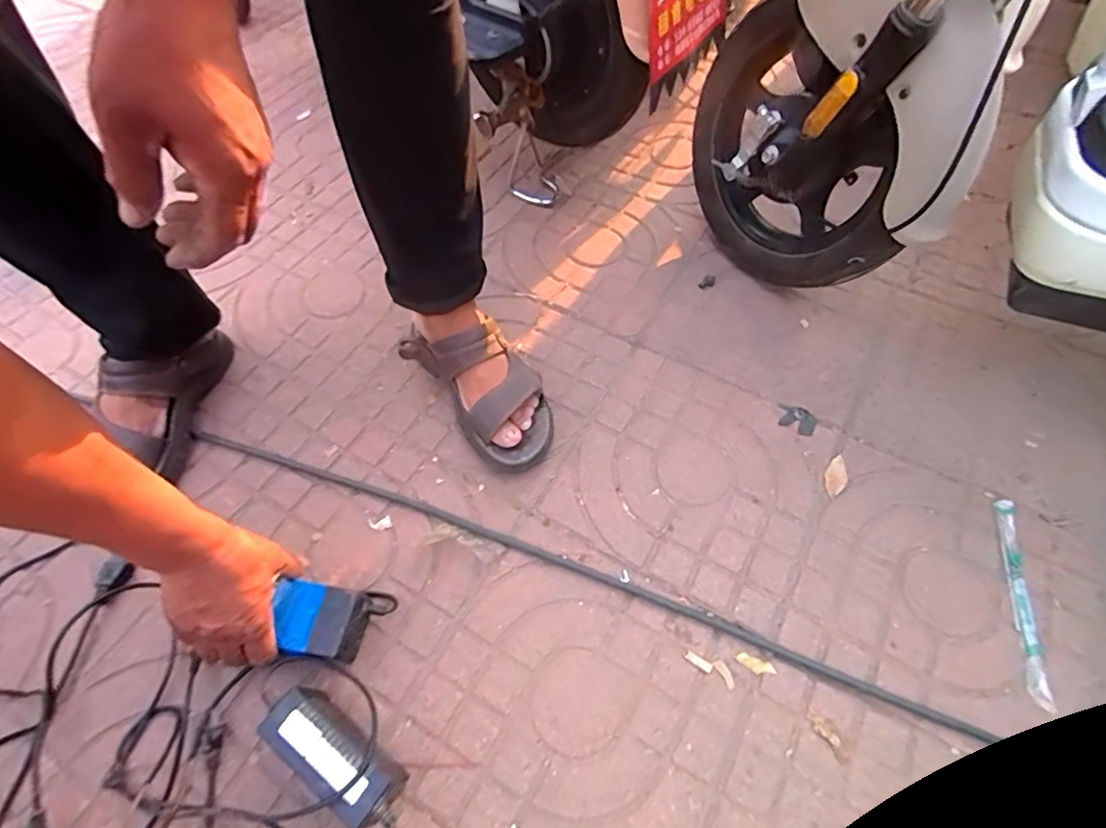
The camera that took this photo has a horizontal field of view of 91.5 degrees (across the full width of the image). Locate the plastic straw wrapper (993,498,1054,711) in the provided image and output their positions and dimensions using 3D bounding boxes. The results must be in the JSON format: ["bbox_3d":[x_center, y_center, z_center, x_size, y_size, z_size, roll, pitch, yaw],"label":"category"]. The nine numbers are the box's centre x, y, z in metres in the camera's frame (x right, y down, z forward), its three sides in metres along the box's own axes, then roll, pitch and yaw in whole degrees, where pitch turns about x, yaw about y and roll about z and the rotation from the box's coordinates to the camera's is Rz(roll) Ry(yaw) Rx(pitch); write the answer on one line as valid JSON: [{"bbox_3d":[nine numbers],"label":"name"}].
[{"bbox_3d":[0.517,0.201,0.597,0.022,0.012,0.224,11,60,6],"label":"plastic straw wrapper"}]

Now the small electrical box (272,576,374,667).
[{"bbox_3d":[-0.237,0.208,0.543,0.086,0.040,0.065,9,59,4],"label":"small electrical box"}]

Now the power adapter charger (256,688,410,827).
[{"bbox_3d":[-0.191,0.310,0.489,0.137,0.069,0.052,33,64,18],"label":"power adapter charger"}]

